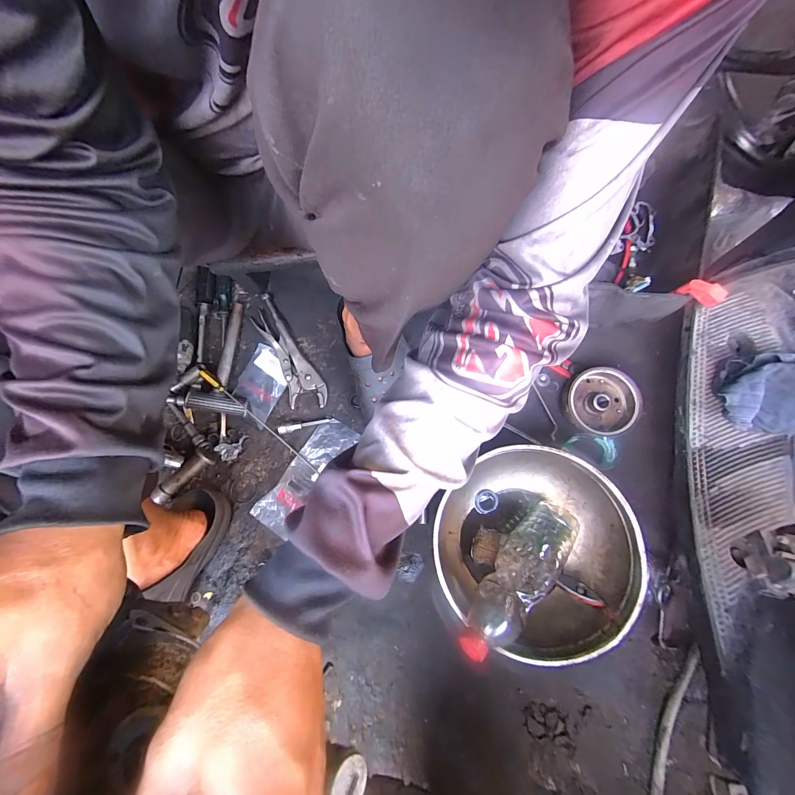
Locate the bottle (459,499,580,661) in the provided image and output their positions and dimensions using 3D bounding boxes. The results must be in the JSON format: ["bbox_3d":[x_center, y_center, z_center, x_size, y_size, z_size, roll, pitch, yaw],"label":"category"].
[{"bbox_3d":[0.156,0.230,0.435,0.061,0.067,0.224,45,57,14],"label":"bottle"}]

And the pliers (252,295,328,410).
[{"bbox_3d":[-0.204,-0.082,0.618,0.066,0.026,0.238,-28,74,-6],"label":"pliers"}]

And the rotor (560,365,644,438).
[{"bbox_3d":[0.319,0.007,0.534,0.107,0.041,0.105,-1,73,2],"label":"rotor"}]

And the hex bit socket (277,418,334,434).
[{"bbox_3d":[-0.158,0.047,0.580,0.093,0.020,0.014,-14,73,-2],"label":"hex bit socket"}]

